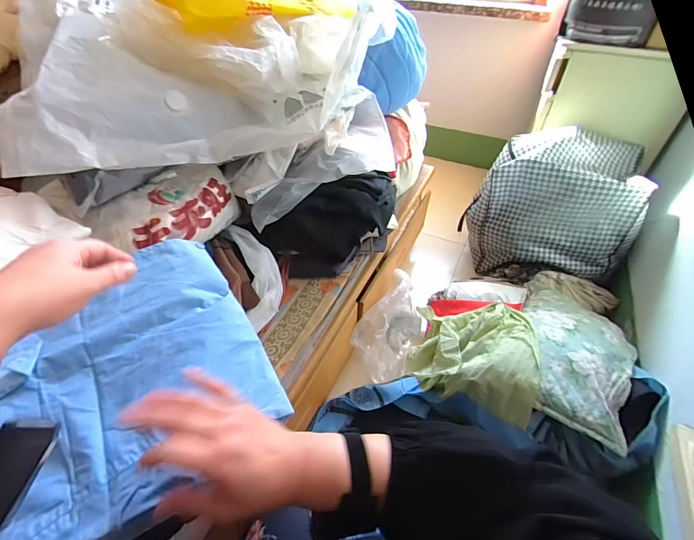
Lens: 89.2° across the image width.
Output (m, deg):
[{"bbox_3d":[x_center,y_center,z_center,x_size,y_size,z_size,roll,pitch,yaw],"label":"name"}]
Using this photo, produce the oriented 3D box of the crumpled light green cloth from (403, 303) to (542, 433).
[{"bbox_3d":[0.380,0.252,1.115,0.327,0.230,0.412,11,45,10],"label":"crumpled light green cloth"}]

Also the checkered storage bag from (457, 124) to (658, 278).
[{"bbox_3d":[0.806,-0.254,1.412,0.583,0.482,0.363,18,47,16],"label":"checkered storage bag"}]

